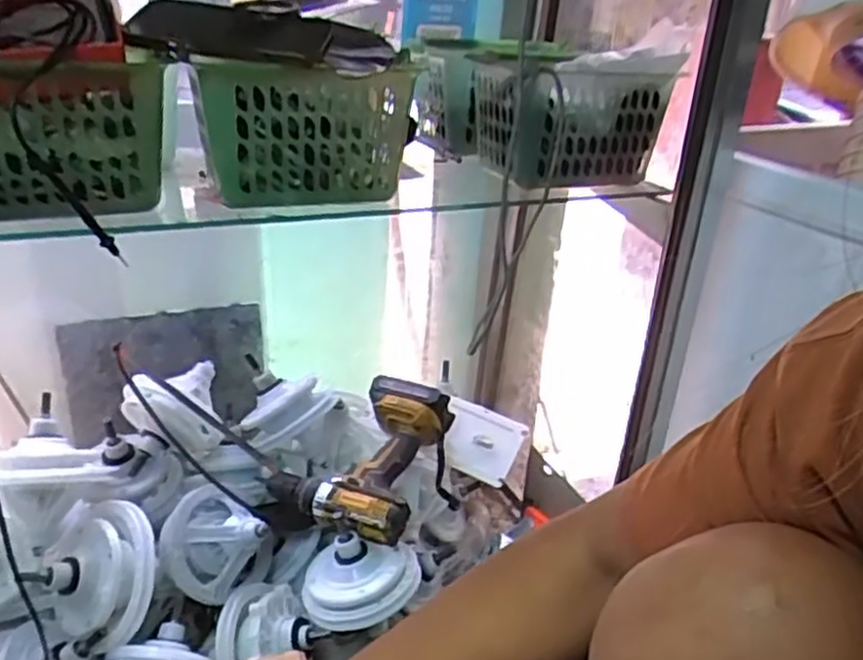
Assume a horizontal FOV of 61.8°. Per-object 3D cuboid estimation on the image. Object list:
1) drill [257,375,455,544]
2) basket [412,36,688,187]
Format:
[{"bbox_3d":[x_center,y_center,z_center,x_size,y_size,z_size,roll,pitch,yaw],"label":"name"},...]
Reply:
[{"bbox_3d":[-0.101,0.172,0.992,0.207,0.069,0.231,8,53,22],"label":"drill"},{"bbox_3d":[0.111,-0.262,0.857,0.206,0.125,0.308,-7,27,-22],"label":"basket"}]

